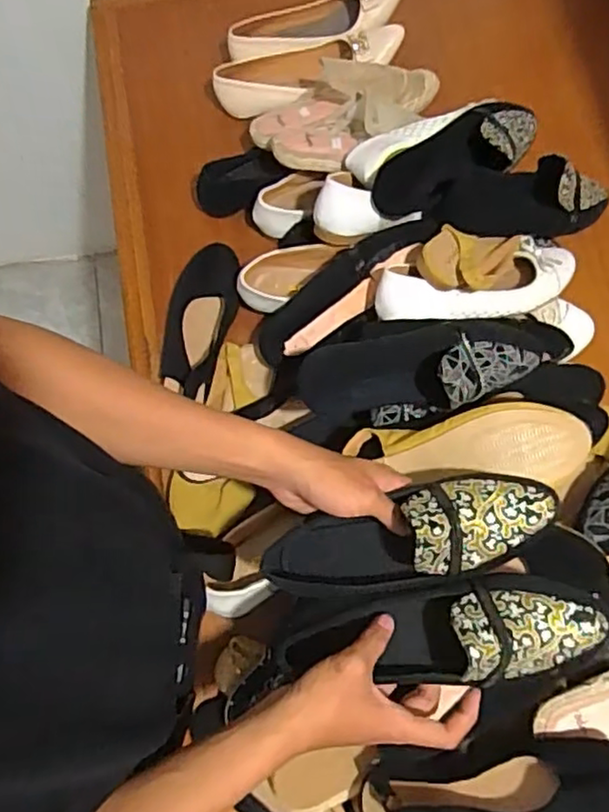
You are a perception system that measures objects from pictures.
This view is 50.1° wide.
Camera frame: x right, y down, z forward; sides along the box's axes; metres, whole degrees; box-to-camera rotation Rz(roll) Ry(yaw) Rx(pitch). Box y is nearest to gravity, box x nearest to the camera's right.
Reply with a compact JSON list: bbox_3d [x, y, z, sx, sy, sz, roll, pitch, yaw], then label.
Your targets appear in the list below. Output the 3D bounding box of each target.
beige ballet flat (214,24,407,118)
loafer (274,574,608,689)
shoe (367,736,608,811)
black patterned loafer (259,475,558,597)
[{"bbox_3d":[0.005,-0.449,0.861,0.248,0.046,0.089,-23,76,-8],"label":"beige ballet flat"},{"bbox_3d":[0.106,0.180,0.512,0.245,0.064,0.077,-9,74,12],"label":"loafer"},{"bbox_3d":[0.163,0.332,0.544,0.230,0.055,0.082,-12,74,17],"label":"shoe"},{"bbox_3d":[0.076,0.105,0.528,0.236,0.060,0.078,-19,74,19],"label":"black patterned loafer"}]

